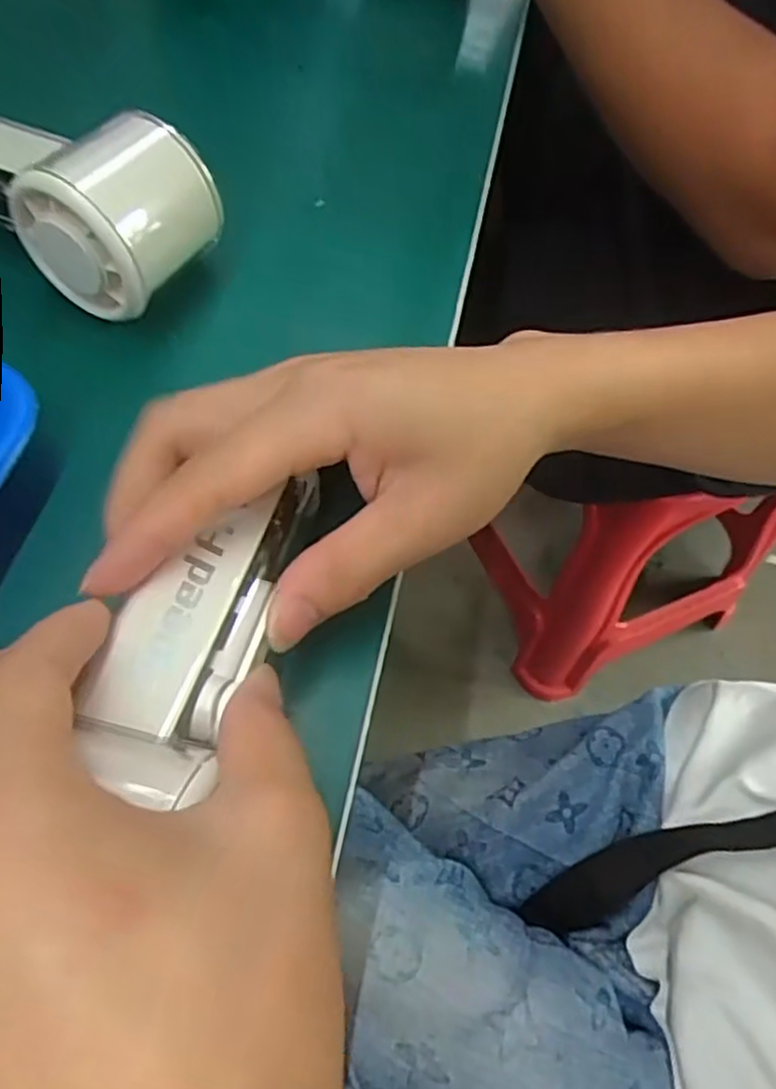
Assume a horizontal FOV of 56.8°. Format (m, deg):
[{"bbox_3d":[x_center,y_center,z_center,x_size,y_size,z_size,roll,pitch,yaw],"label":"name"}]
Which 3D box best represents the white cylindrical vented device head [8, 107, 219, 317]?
[{"bbox_3d":[-0.096,-0.126,0.273,0.047,0.051,0.068,26,62,11],"label":"white cylindrical vented device head"}]

